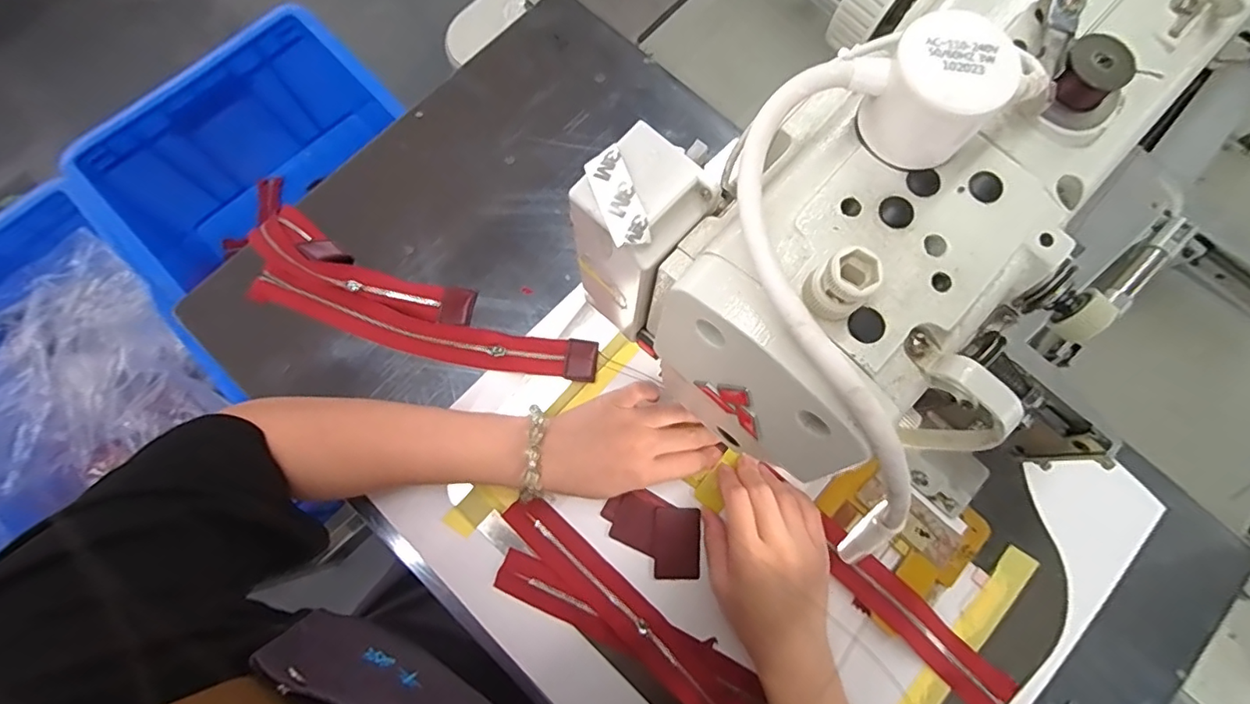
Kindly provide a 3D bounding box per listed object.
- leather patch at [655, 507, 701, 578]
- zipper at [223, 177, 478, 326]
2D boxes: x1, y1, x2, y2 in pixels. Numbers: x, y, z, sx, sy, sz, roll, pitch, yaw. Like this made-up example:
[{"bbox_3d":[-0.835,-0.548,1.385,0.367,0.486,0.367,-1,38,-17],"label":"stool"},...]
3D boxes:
[{"bbox_3d":[0.041,0.146,0.412,0.034,0.004,0.052,4,77,-1],"label":"leather patch"},{"bbox_3d":[-0.221,-0.075,0.449,0.202,0.019,0.060,23,77,4],"label":"zipper"}]

